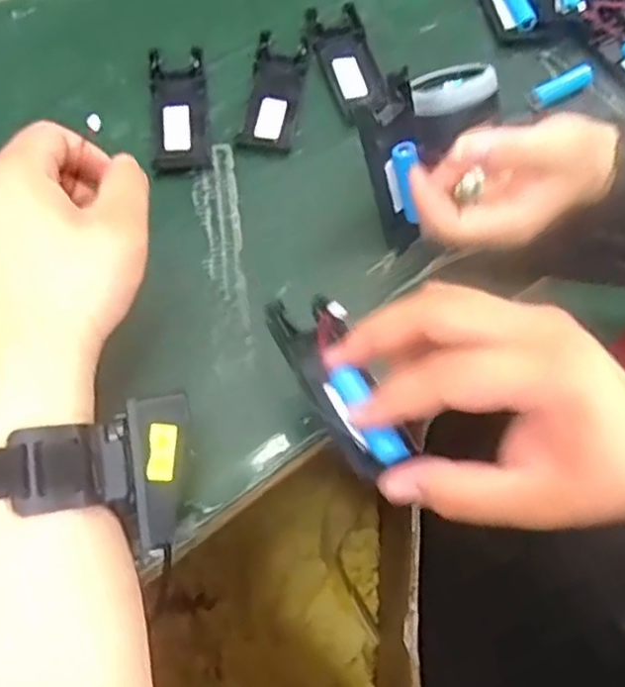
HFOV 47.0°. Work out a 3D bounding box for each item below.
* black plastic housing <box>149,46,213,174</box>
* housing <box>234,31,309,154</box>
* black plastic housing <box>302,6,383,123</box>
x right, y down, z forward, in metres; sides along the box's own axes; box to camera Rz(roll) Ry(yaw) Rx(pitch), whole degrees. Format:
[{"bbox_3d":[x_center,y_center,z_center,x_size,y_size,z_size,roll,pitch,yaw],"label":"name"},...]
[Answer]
[{"bbox_3d":[-0.089,-0.156,0.482,0.036,0.008,0.101,-5,65,-6],"label":"black plastic housing"},{"bbox_3d":[-0.027,-0.174,0.495,0.035,0.005,0.100,8,64,1],"label":"housing"},{"bbox_3d":[0.025,-0.198,0.507,0.039,0.013,0.095,-14,66,-10],"label":"black plastic housing"}]

